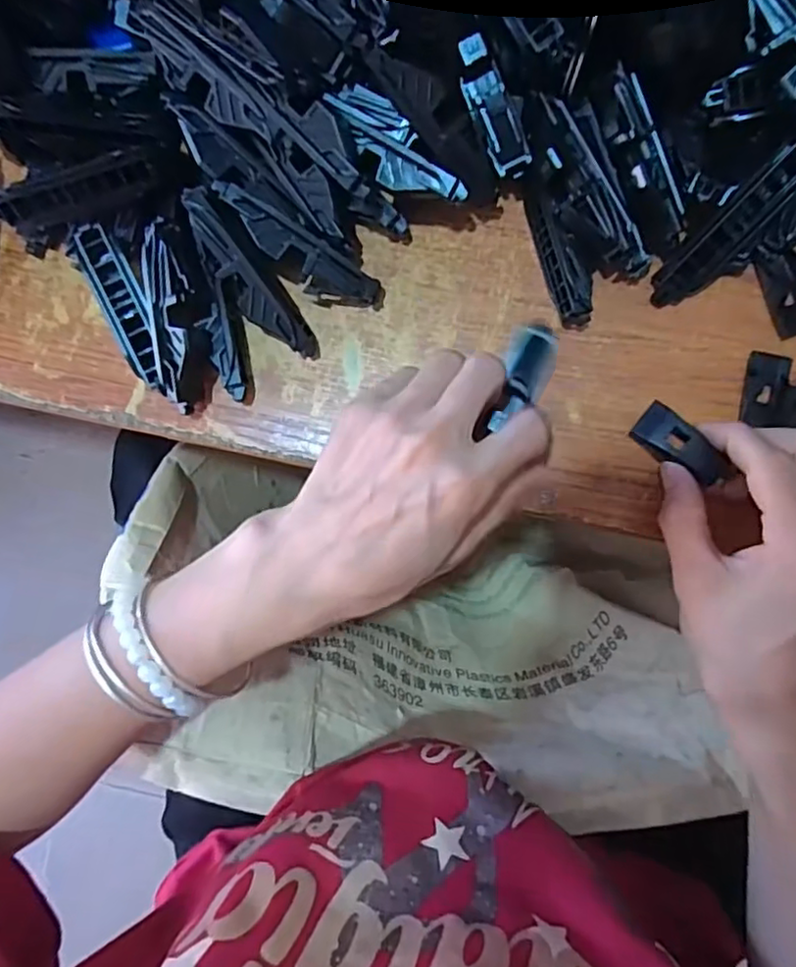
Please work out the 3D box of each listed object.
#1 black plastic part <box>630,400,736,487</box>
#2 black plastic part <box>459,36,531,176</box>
[{"bbox_3d":[0.127,-0.016,0.276,0.045,0.009,0.020,37,90,4],"label":"black plastic part"},{"bbox_3d":[0.041,-0.160,0.268,0.018,0.015,0.054,-25,105,1],"label":"black plastic part"}]

